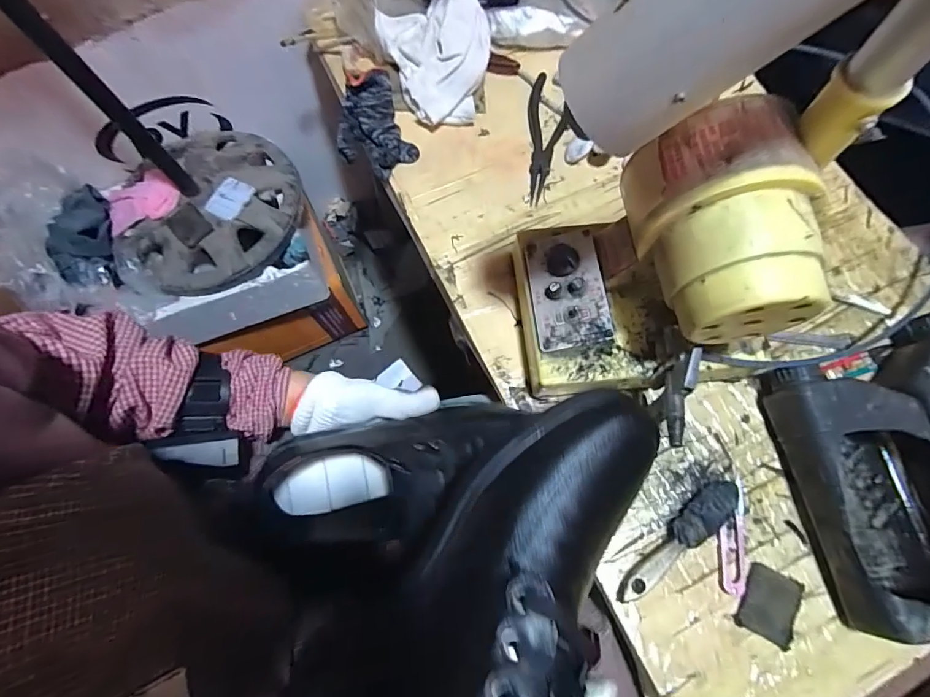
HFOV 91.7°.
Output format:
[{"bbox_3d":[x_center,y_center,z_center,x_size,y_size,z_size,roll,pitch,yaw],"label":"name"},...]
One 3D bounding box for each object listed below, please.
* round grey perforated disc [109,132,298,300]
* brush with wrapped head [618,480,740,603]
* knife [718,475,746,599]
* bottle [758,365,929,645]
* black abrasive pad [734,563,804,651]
[{"bbox_3d":[-0.397,-0.229,0.701,0.264,0.049,0.286,-1,70,2],"label":"round grey perforated disc"},{"bbox_3d":[0.191,0.170,0.401,0.145,0.023,0.030,-36,73,-10],"label":"brush with wrapped head"},{"bbox_3d":[0.244,0.168,0.407,0.023,0.009,0.100,12,71,6],"label":"knife"},{"bbox_3d":[0.361,0.118,0.394,0.122,0.059,0.221,-11,70,-2],"label":"bottle"},{"bbox_3d":[0.263,0.219,0.386,0.048,0.010,0.055,25,73,11],"label":"black abrasive pad"}]

